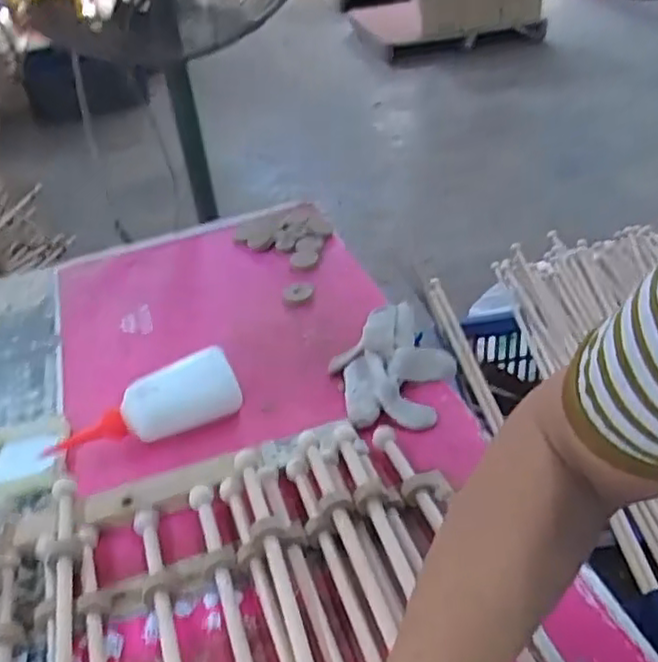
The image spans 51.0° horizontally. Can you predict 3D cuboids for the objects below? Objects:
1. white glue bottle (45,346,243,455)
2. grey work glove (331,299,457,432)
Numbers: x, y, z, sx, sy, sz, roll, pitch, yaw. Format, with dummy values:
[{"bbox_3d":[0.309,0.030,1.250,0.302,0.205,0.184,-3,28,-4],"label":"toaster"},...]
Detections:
[{"bbox_3d":[-0.166,0.072,0.620,0.173,0.067,0.039,-23,37,0],"label":"white glue bottle"},{"bbox_3d":[0.064,0.032,0.640,0.109,0.052,0.120,-12,36,-8],"label":"grey work glove"}]

